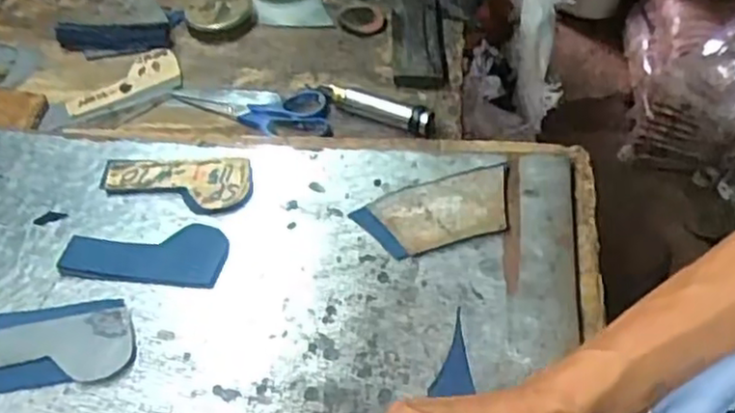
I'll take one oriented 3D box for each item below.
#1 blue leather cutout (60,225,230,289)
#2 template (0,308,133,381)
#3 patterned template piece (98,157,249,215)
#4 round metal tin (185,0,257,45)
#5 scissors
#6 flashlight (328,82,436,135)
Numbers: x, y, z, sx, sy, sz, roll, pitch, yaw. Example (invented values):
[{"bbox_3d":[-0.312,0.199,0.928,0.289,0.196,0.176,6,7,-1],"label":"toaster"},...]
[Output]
[{"bbox_3d":[-0.180,0.036,0.561,0.127,0.005,0.058,5,54,4],"label":"blue leather cutout"},{"bbox_3d":[-0.238,0.108,0.508,0.122,0.010,0.053,-10,50,-5],"label":"template"},{"bbox_3d":[-0.171,-0.019,0.608,0.136,0.011,0.056,1,50,4],"label":"patterned template piece"},{"bbox_3d":[-0.169,-0.221,0.791,0.078,0.022,0.080,-2,50,2],"label":"round metal tin"},{"bbox_3d":[-0.119,-0.094,0.692,0.165,0.007,0.065,6,52,0],"label":"scissors"},{"bbox_3d":[0.010,-0.096,0.674,0.108,0.025,0.021,19,53,18],"label":"flashlight"}]

